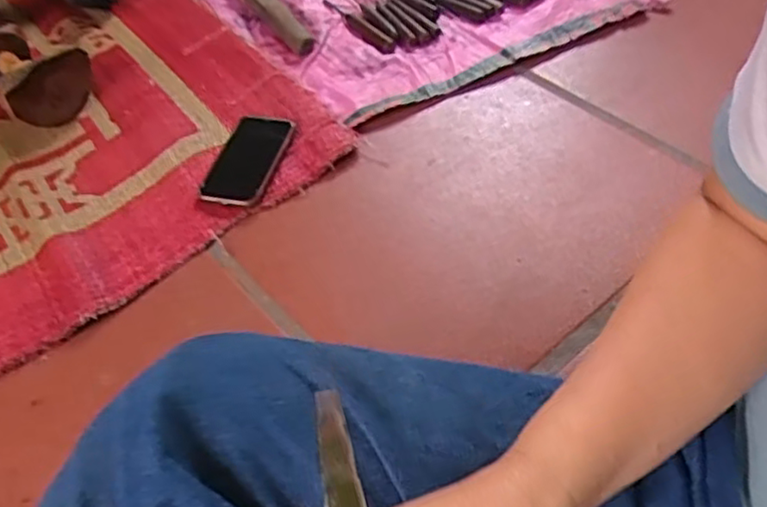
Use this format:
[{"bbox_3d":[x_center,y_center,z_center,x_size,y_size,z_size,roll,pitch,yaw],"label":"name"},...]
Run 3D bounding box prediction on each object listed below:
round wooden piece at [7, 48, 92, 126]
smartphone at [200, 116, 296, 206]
[{"bbox_3d":[-0.412,-0.201,0.861,0.023,0.096,0.112,28,54,23],"label":"round wooden piece"},{"bbox_3d":[-0.164,-0.118,0.834,0.075,0.014,0.157,15,48,6],"label":"smartphone"}]

